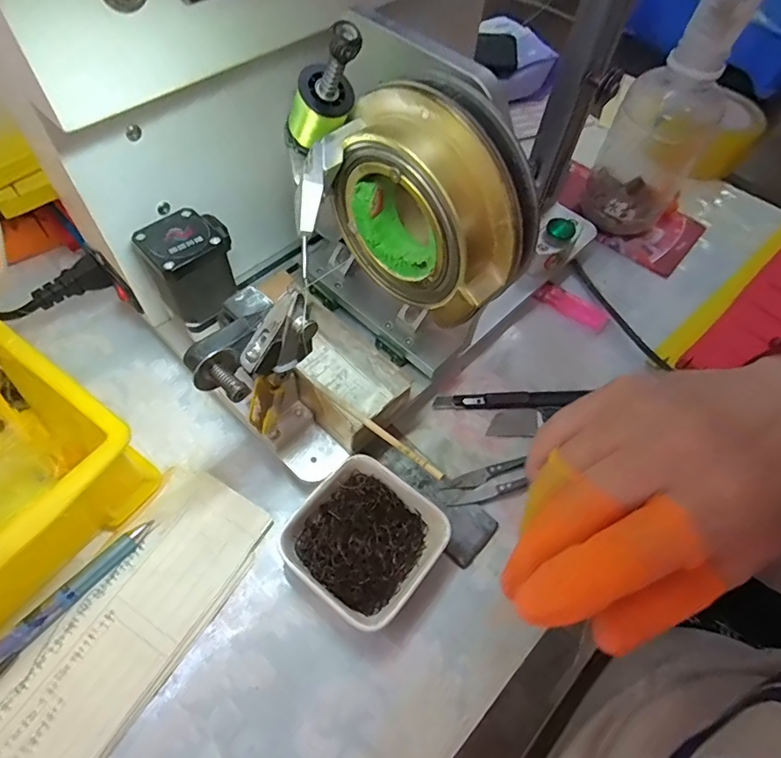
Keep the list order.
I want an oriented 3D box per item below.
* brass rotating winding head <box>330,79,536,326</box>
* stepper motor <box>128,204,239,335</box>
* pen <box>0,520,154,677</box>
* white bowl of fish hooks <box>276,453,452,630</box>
[{"bbox_3d":[0.021,-0.088,0.256,0.102,0.097,0.042,41,64,20],"label":"brass rotating winding head"},{"bbox_3d":[-0.125,-0.070,0.320,0.048,0.054,0.043,-33,65,-22],"label":"stepper motor"},{"bbox_3d":[-0.194,0.134,0.271,0.012,0.011,0.143,37,63,17],"label":"pen"},{"bbox_3d":[-0.015,0.097,0.300,0.079,0.028,0.079,34,62,16],"label":"white bowl of fish hooks"}]

